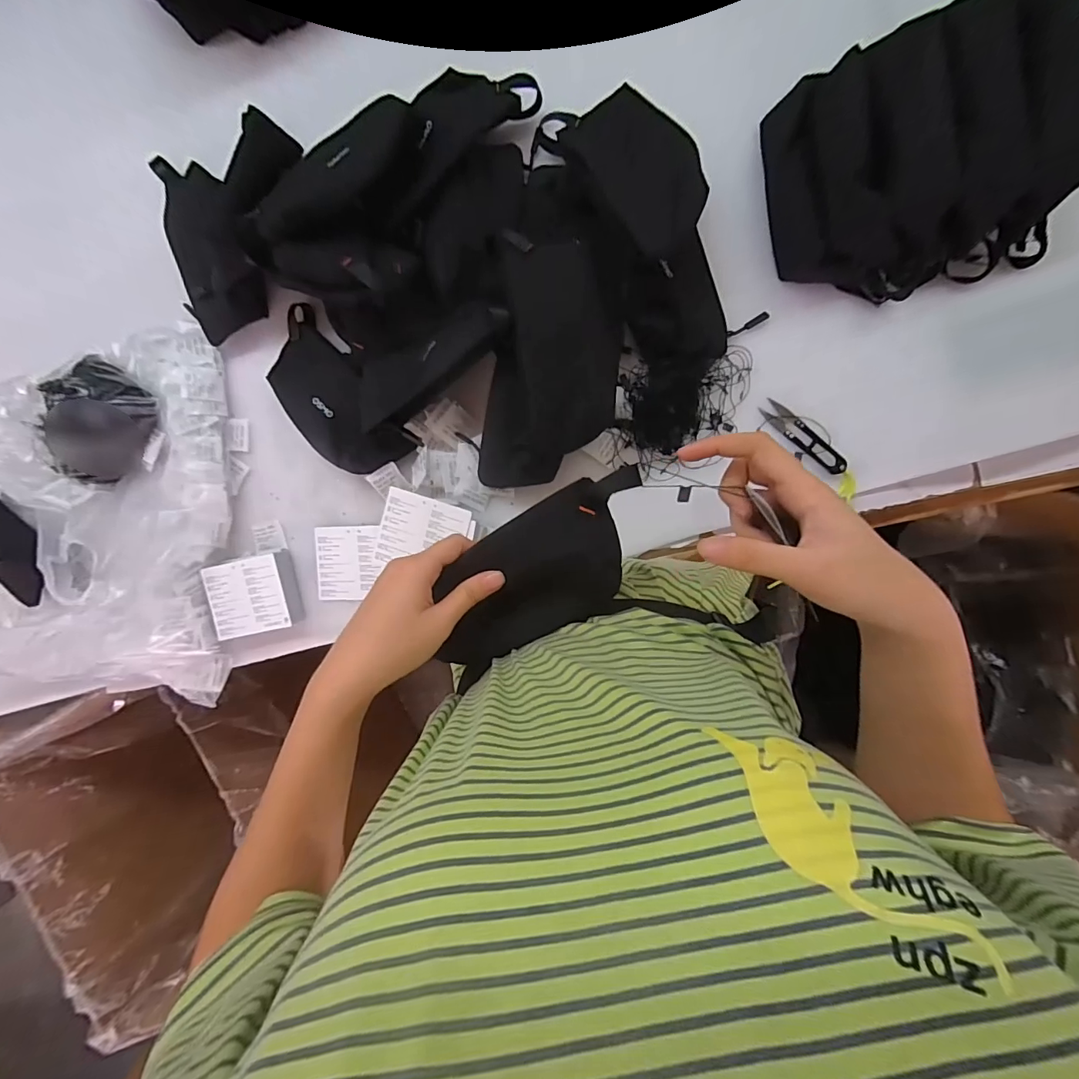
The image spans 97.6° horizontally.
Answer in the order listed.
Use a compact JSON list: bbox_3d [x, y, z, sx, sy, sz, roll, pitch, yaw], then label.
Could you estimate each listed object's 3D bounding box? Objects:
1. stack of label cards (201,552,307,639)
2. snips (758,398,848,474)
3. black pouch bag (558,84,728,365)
[{"bbox_3d":[-0.350,0.069,0.585,0.105,0.034,0.090,-14,93,9],"label":"stack of label cards"},{"bbox_3d":[0.273,-0.106,0.489,0.101,0.017,0.023,42,99,3],"label":"snips"},{"bbox_3d":[0.098,-0.349,0.448,0.086,0.034,0.182,-25,74,9],"label":"black pouch bag"}]

